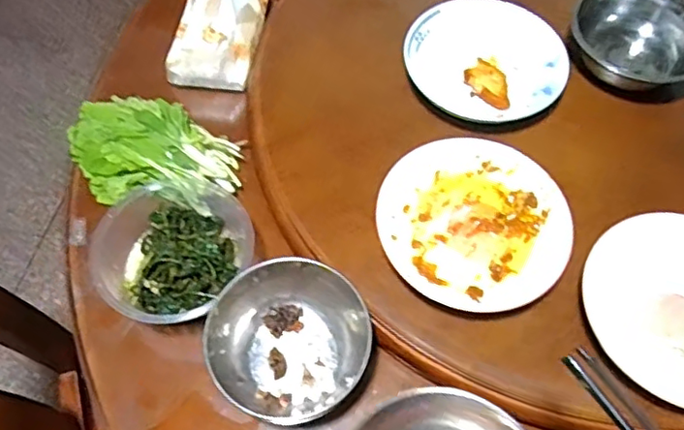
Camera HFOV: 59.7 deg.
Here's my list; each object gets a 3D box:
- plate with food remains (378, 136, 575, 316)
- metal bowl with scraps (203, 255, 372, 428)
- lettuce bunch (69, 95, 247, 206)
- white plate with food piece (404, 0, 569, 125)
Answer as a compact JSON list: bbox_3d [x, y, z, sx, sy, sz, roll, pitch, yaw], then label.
[{"bbox_3d":[0.125,0.005,0.569,0.173,0.026,0.166,0,61,0],"label":"plate with food remains"},{"bbox_3d":[-0.048,0.111,0.541,0.139,0.075,0.128,0,61,0],"label":"metal bowl with scraps"},{"bbox_3d":[-0.210,-0.073,0.646,0.195,0.057,0.107,1,61,1],"label":"lettuce bunch"},{"bbox_3d":[0.163,-0.179,0.671,0.172,0.025,0.163,0,61,0],"label":"white plate with food piece"}]

